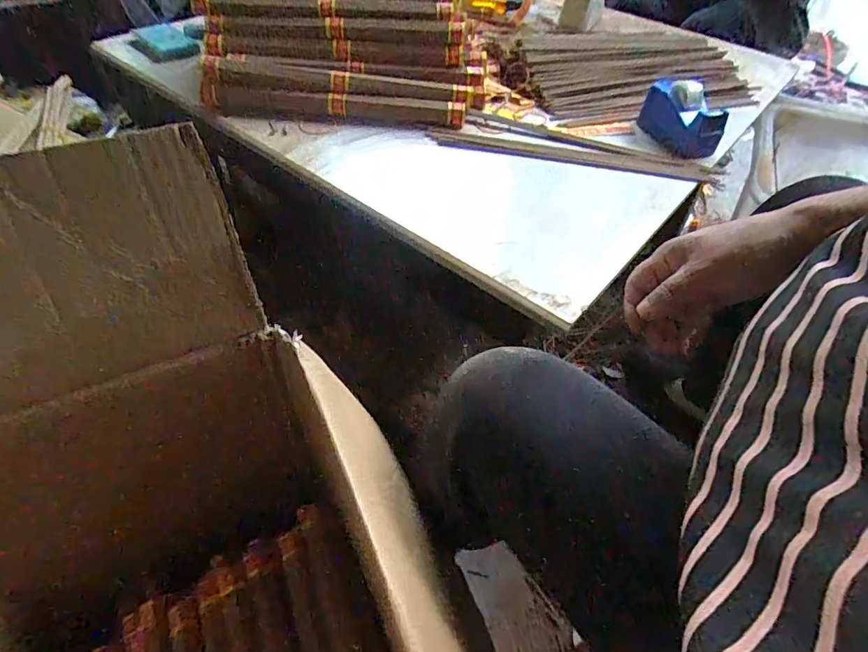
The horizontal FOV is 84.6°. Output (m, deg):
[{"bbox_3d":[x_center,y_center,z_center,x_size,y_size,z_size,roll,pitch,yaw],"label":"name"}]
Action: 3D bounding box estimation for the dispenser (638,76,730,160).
[{"bbox_3d":[0.301,-0.255,0.574,0.095,0.054,0.103,23,52,16],"label":"dispenser"}]

